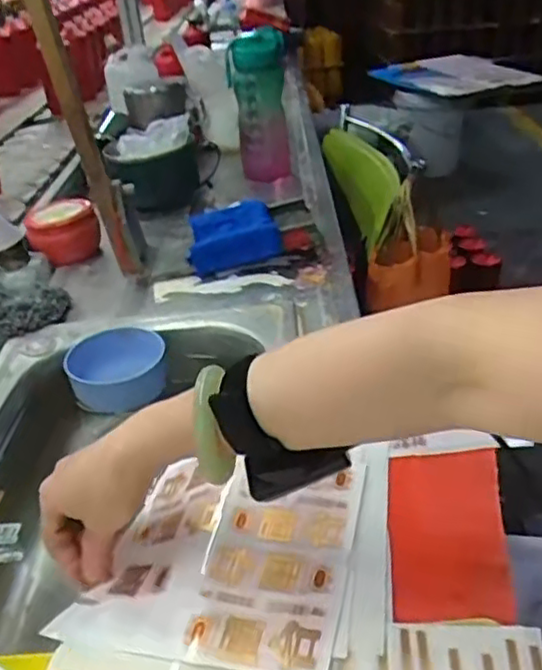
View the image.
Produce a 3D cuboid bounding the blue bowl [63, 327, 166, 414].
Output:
[{"bbox_3d":[-0.173,0.039,0.760,0.099,0.062,0.083,-6,32,-4],"label":"blue bowl"}]

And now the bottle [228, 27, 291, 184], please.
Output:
[{"bbox_3d":[-0.022,-0.406,1.174,0.095,0.232,0.091,-6,32,-1],"label":"bottle"}]

